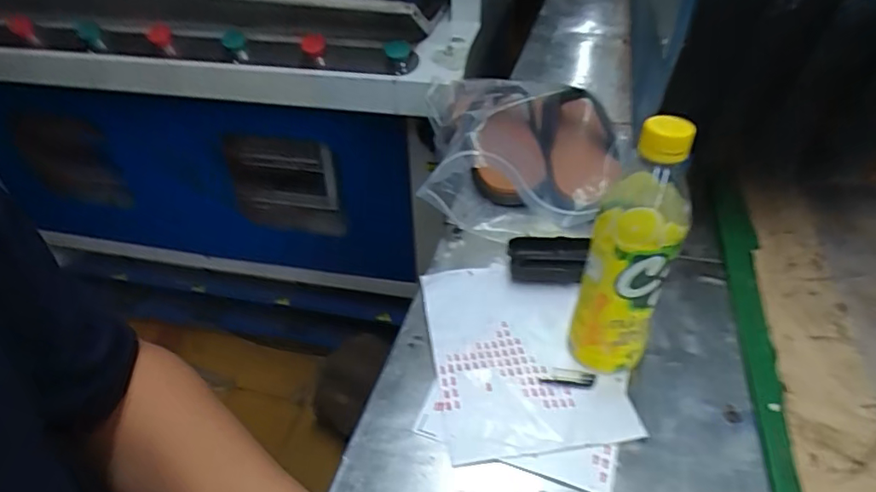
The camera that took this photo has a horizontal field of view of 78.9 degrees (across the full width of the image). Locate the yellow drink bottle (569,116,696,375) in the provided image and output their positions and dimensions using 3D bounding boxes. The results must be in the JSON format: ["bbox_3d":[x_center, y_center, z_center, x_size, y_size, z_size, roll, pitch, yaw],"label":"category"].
[{"bbox_3d":[0.145,0.008,0.401,0.059,0.211,0.063,19,44,22],"label":"yellow drink bottle"}]

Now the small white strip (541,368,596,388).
[{"bbox_3d":[0.107,0.109,0.438,0.045,0.005,0.014,3,40,5],"label":"small white strip"}]

